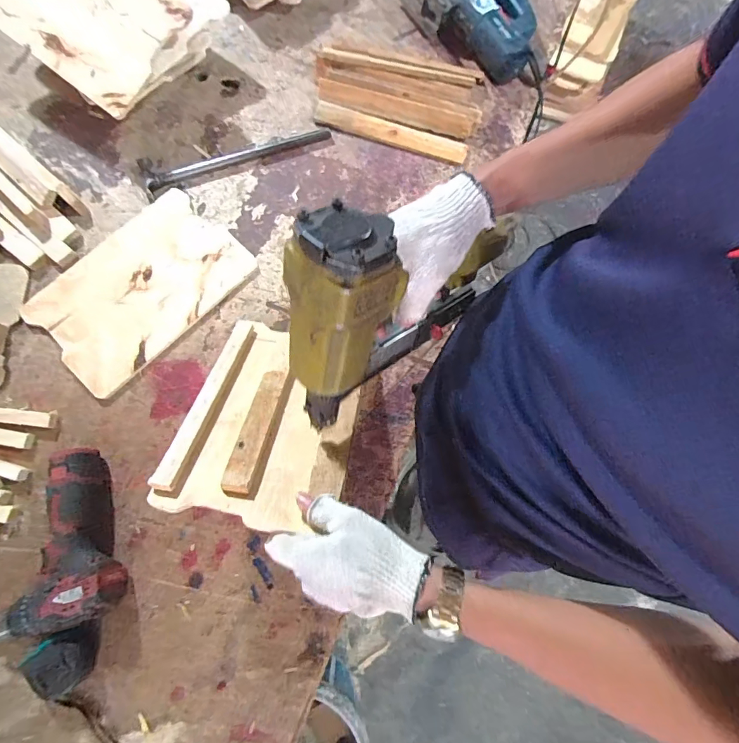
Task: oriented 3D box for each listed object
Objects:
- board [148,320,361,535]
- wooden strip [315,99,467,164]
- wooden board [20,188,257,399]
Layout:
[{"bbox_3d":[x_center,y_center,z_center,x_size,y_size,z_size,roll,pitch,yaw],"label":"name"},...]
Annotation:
[{"bbox_3d":[-0.108,0.044,0.505,0.180,0.022,0.265,10,48,2],"label":"board"},{"bbox_3d":[0.035,-0.390,0.706,0.248,0.012,0.039,16,77,3],"label":"wooden strip"},{"bbox_3d":[-0.331,-0.125,0.628,0.193,0.012,0.283,43,80,9],"label":"wooden board"}]

